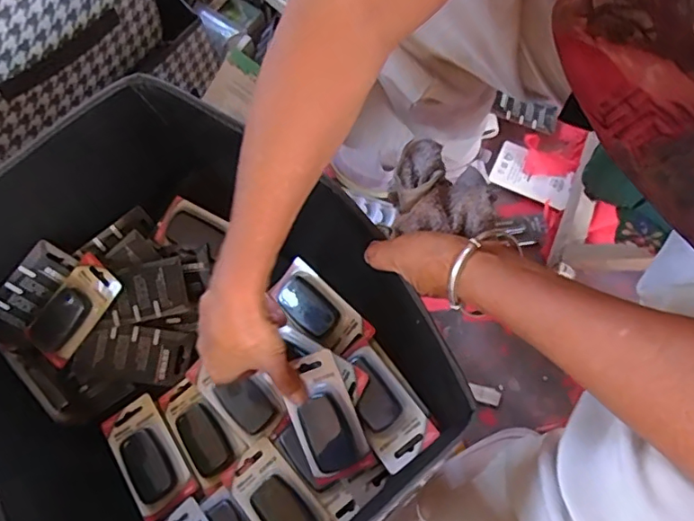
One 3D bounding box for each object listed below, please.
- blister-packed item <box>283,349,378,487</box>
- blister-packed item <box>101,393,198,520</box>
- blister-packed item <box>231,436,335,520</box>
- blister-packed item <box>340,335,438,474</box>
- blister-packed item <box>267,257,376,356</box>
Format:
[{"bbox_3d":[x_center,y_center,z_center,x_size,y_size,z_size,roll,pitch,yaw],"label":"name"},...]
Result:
[{"bbox_3d":[-0.017,0.136,0.458,0.057,0.018,0.111,-15,91,-3],"label":"blister-packed item"},{"bbox_3d":[-0.192,0.185,0.506,0.055,0.026,0.109,-35,72,-10],"label":"blister-packed item"},{"bbox_3d":[-0.063,0.218,0.480,0.057,0.014,0.103,-40,73,-12],"label":"blister-packed item"},{"bbox_3d":[0.030,0.125,0.479,0.053,0.031,0.113,-30,71,-8],"label":"blister-packed item"},{"bbox_3d":[-0.029,0.048,0.512,0.103,0.026,0.050,42,77,16],"label":"blister-packed item"}]

